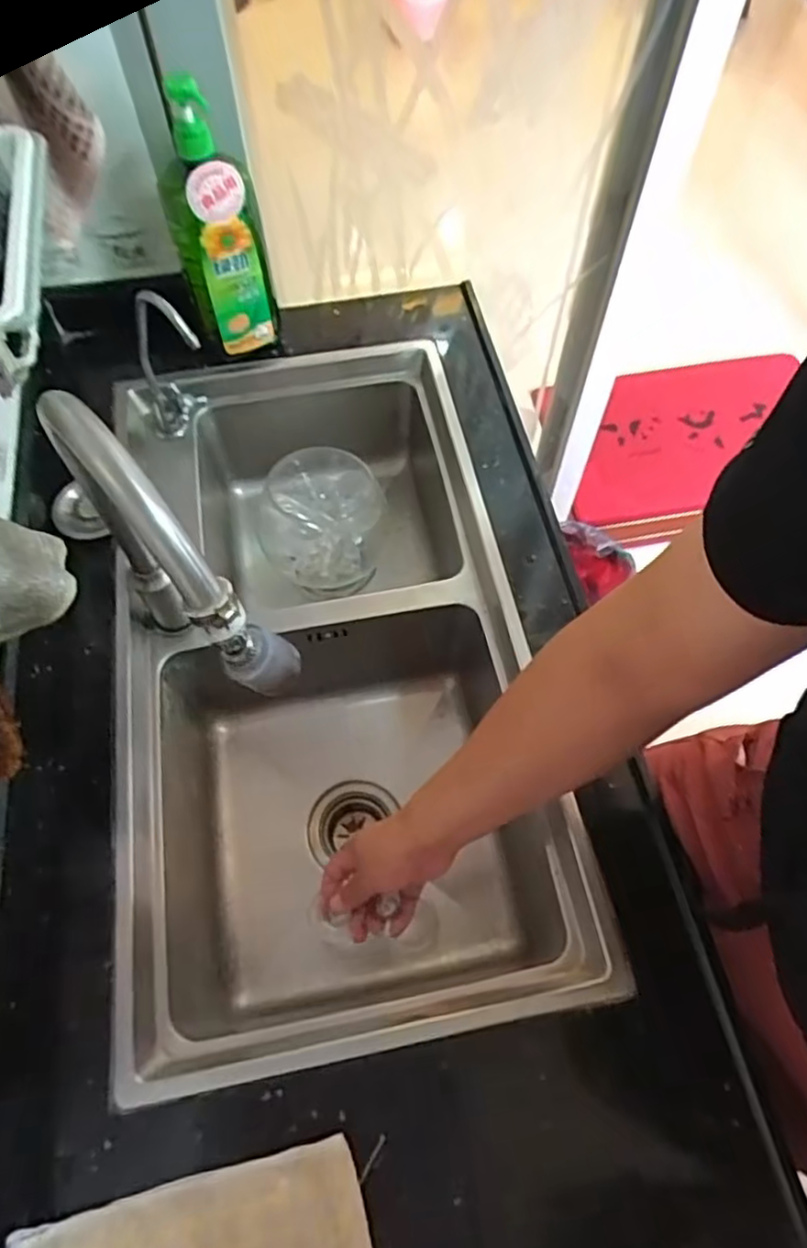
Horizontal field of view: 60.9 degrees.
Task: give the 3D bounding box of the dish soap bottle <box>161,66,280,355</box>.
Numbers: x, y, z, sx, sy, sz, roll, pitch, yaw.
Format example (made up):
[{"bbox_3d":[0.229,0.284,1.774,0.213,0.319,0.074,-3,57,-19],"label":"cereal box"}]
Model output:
[{"bbox_3d":[-0.197,-0.422,0.727,0.093,0.259,0.096,-15,63,-8],"label":"dish soap bottle"}]

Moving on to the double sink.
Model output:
[{"bbox_3d":[-0.081,0.056,0.785,0.392,0.243,0.720,-10,63,-5],"label":"double sink"}]

